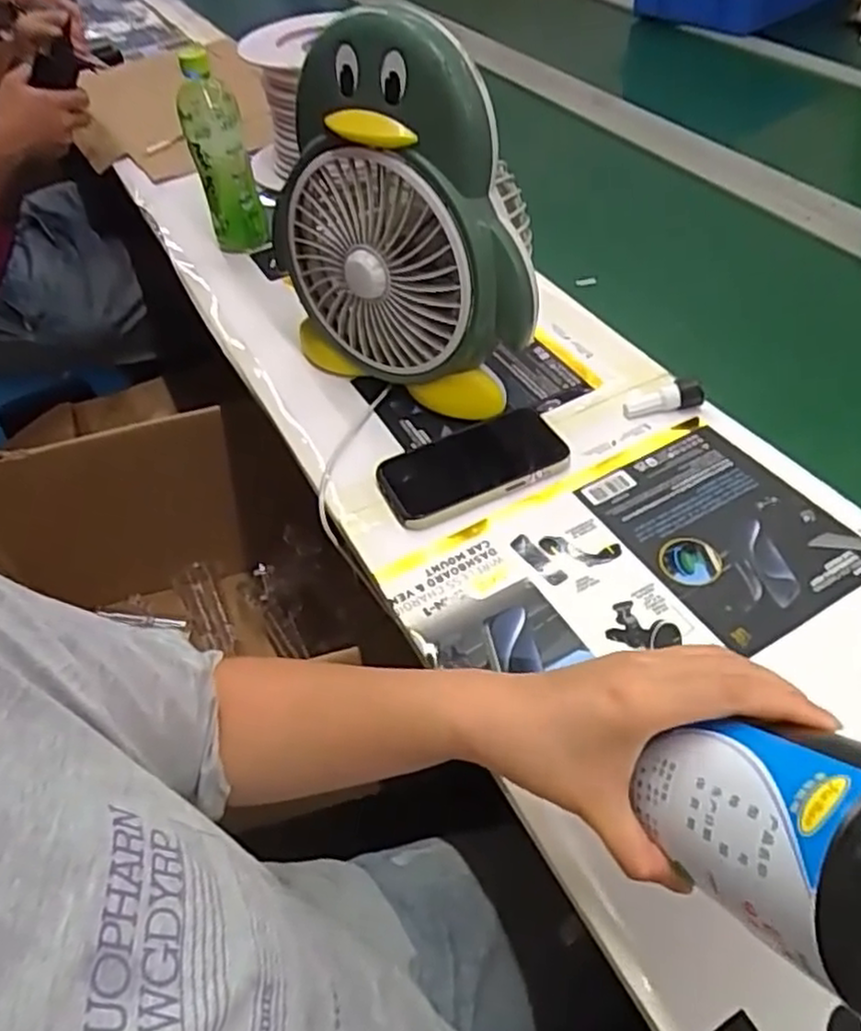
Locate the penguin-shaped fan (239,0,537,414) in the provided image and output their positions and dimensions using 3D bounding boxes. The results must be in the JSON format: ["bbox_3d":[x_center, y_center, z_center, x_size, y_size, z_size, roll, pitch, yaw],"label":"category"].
[{"bbox_3d":[-0.022,-0.240,0.613,0.236,0.285,0.113,26,56,25],"label":"penguin-shaped fan"}]

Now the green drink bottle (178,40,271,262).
[{"bbox_3d":[-0.235,-0.401,0.826,0.063,0.196,0.055,-17,49,-10],"label":"green drink bottle"}]

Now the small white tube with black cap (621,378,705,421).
[{"bbox_3d":[0.202,-0.100,0.638,0.068,0.018,0.022,-16,48,8],"label":"small white tube with black cap"}]

